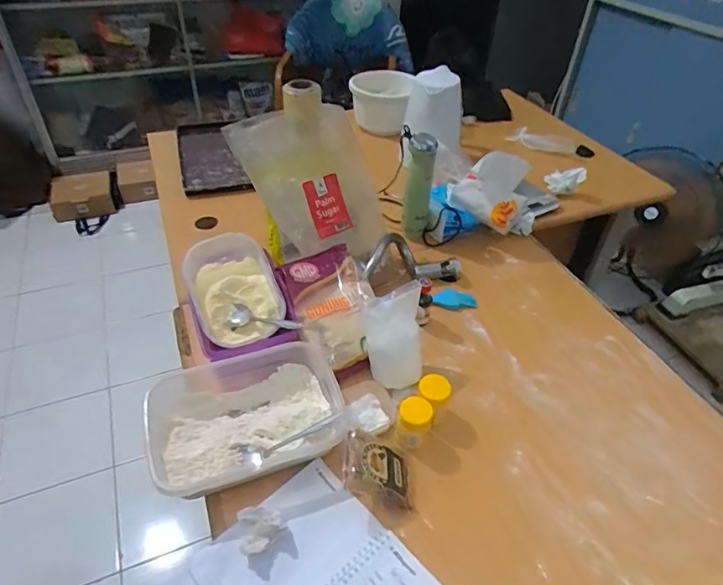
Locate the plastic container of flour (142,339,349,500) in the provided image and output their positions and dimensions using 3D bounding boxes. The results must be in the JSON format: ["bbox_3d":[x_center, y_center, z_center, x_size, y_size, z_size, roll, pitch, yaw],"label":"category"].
[{"bbox_3d":[-0.154,0.173,0.672,0.259,0.061,0.180,-14,45,-16],"label":"plastic container of flour"}]

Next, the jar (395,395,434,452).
[{"bbox_3d":[0.072,0.178,0.670,0.042,0.061,0.044,1,43,-1],"label":"jar"}]

